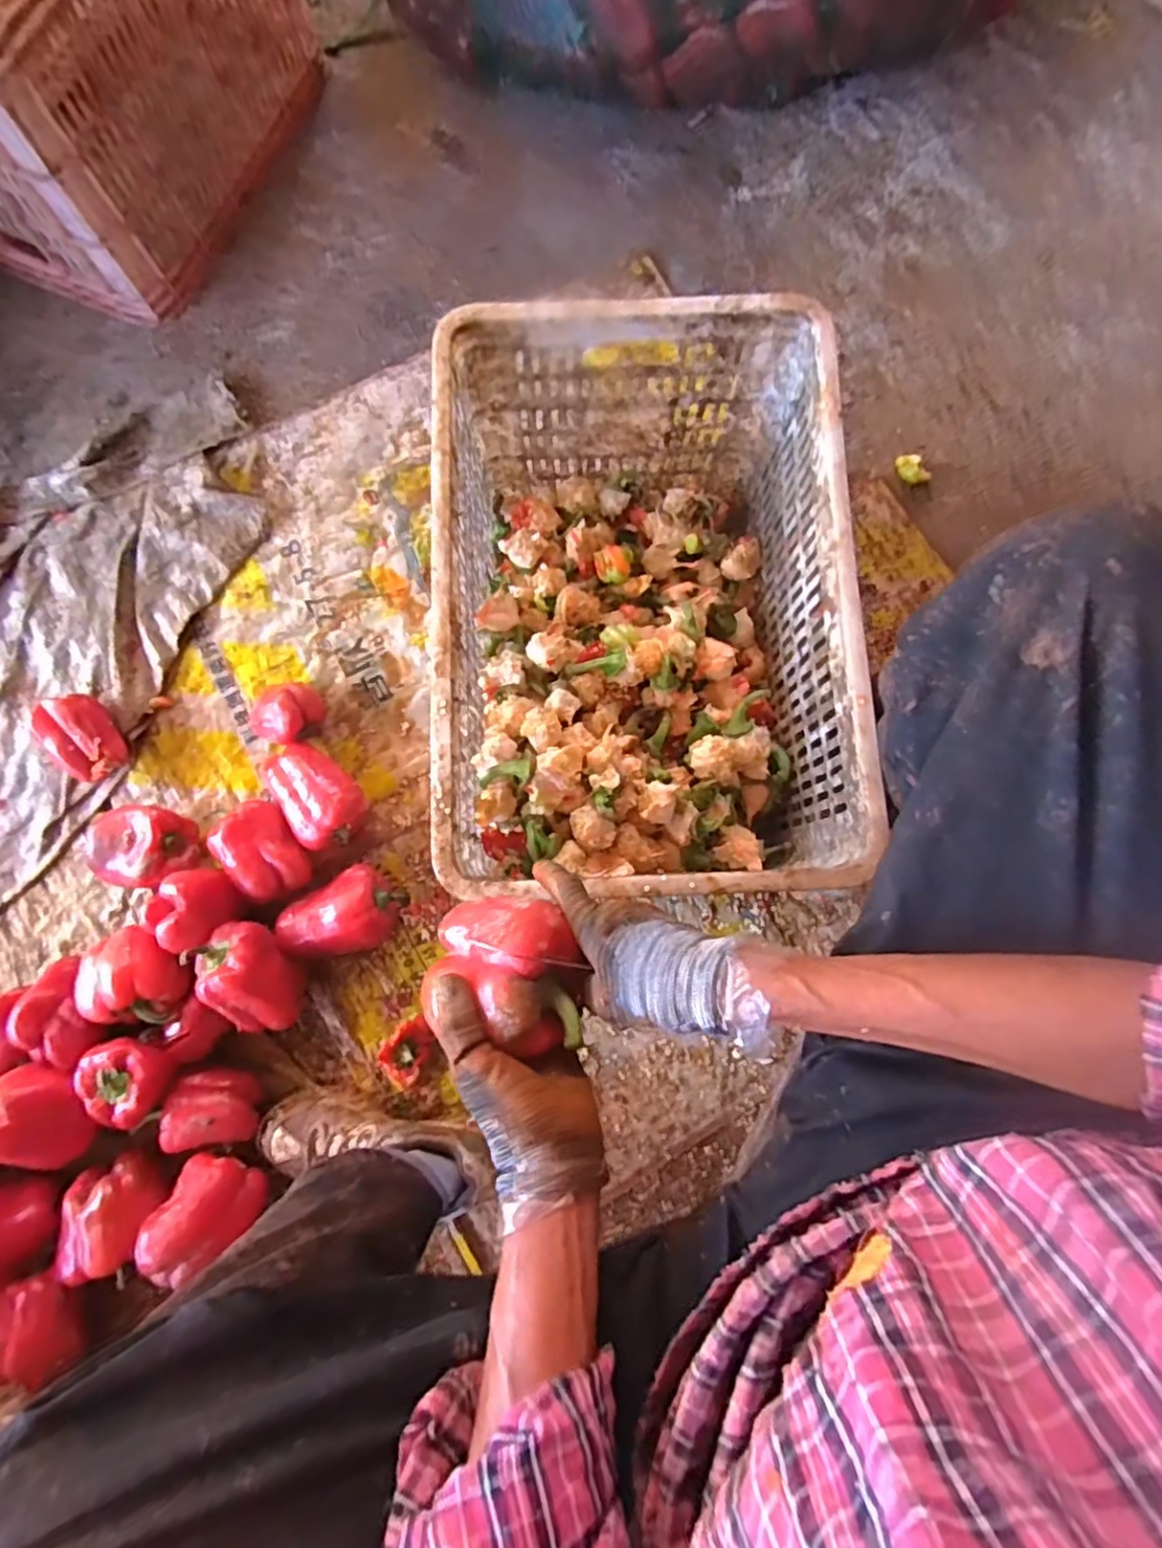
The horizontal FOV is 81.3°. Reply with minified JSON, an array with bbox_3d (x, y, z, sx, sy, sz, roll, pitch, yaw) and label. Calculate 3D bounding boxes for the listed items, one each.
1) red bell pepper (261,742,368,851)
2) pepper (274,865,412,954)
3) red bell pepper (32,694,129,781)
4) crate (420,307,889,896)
[{"bbox_3d":[-0.305,0.020,0.779,0.083,0.067,0.141,-37,83,-6],"label":"red bell pepper"},{"bbox_3d":[-0.266,0.152,0.755,0.130,0.083,0.093,-7,79,-1],"label":"pepper"},{"bbox_3d":[-0.580,-0.039,0.790,0.082,0.071,0.094,-29,81,-5],"label":"red bell pepper"},{"bbox_3d":[0.053,-0.143,0.674,0.338,0.244,0.509,-1,81,-1],"label":"crate"}]

